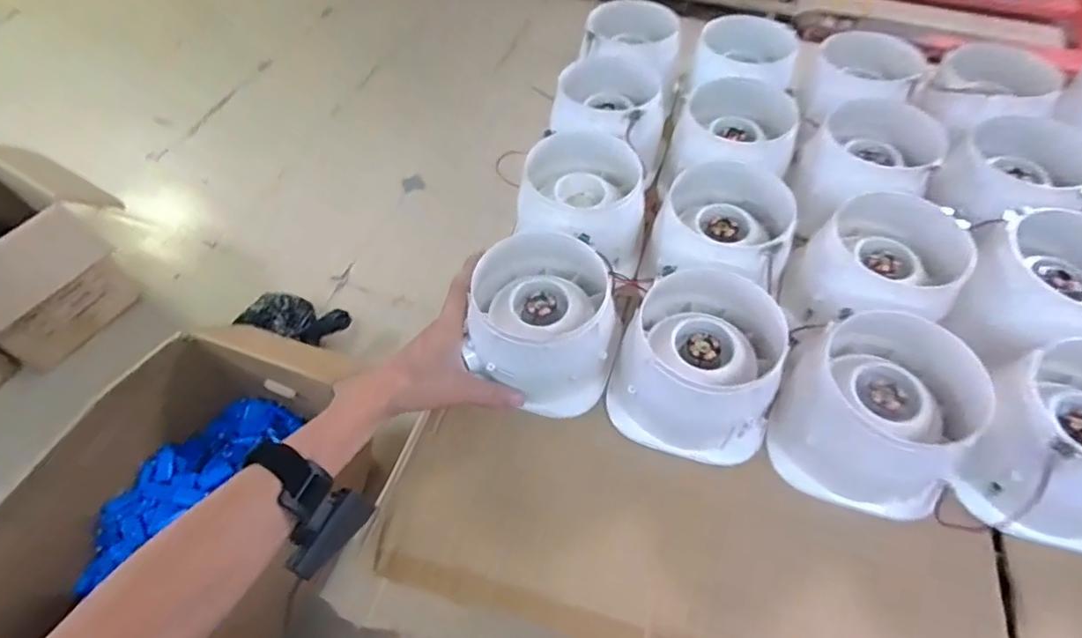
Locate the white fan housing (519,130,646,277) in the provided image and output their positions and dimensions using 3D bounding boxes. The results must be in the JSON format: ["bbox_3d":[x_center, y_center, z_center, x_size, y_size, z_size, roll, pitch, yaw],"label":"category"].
[{"bbox_3d":[0.051,-0.120,0.585,0.122,0.094,0.131,0,55,1],"label":"white fan housing"}]

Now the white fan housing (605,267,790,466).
[{"bbox_3d":[0.137,0.032,0.486,0.133,0.089,0.147,18,57,14],"label":"white fan housing"}]

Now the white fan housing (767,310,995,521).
[{"bbox_3d":[0.263,0.070,0.449,0.134,0.104,0.121,24,58,17],"label":"white fan housing"}]

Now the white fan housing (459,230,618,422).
[{"bbox_3d":[0.005,0.003,0.500,0.125,0.092,0.122,24,59,17],"label":"white fan housing"}]

